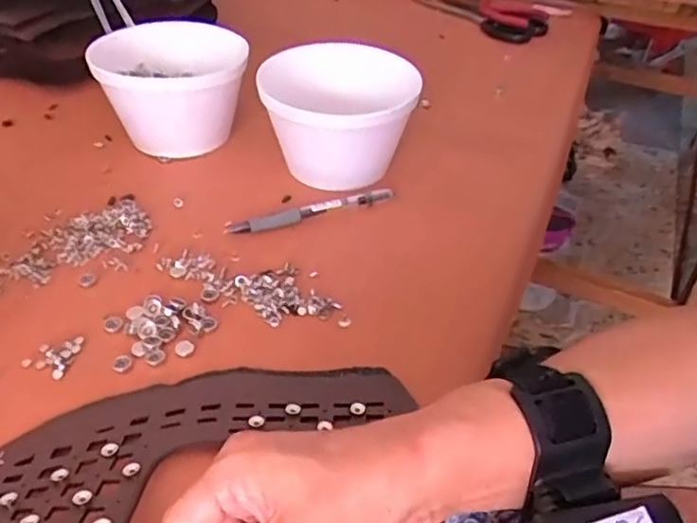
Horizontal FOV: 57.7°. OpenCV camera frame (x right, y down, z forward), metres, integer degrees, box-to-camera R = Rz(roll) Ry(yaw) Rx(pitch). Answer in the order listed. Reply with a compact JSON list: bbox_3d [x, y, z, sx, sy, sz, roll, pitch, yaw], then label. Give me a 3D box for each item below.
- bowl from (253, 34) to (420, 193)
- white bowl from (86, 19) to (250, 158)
[{"bbox_3d":[-0.012,-0.115,0.514,0.112,0.094,0.112,5,36,-3],"label":"bowl"},{"bbox_3d":[-0.152,-0.144,0.553,0.128,0.083,0.118,-1,40,-4],"label":"white bowl"}]

